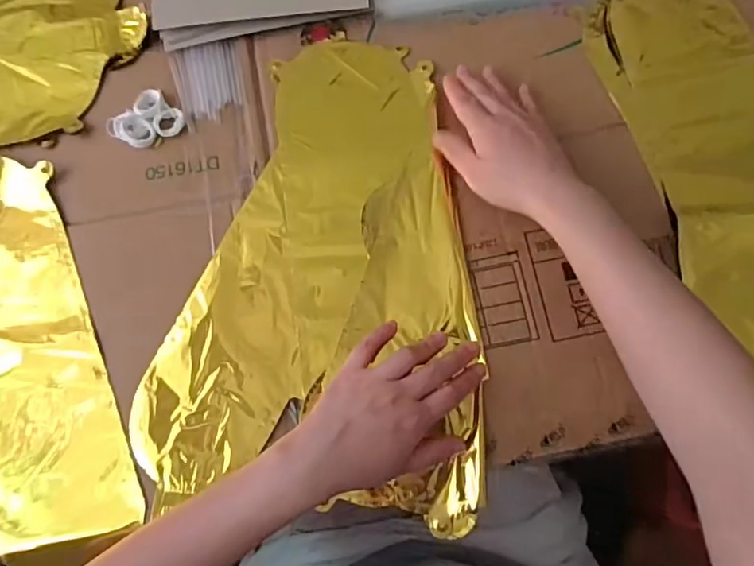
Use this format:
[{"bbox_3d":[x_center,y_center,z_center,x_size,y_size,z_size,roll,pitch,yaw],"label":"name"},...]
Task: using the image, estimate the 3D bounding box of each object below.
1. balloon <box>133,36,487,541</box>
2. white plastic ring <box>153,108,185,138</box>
[{"bbox_3d":[-0.041,-0.022,0.438,0.255,0.014,0.386,3,78,2],"label":"balloon"},{"bbox_3d":[-0.179,-0.139,0.465,0.025,0.007,0.023,0,78,2],"label":"white plastic ring"}]

